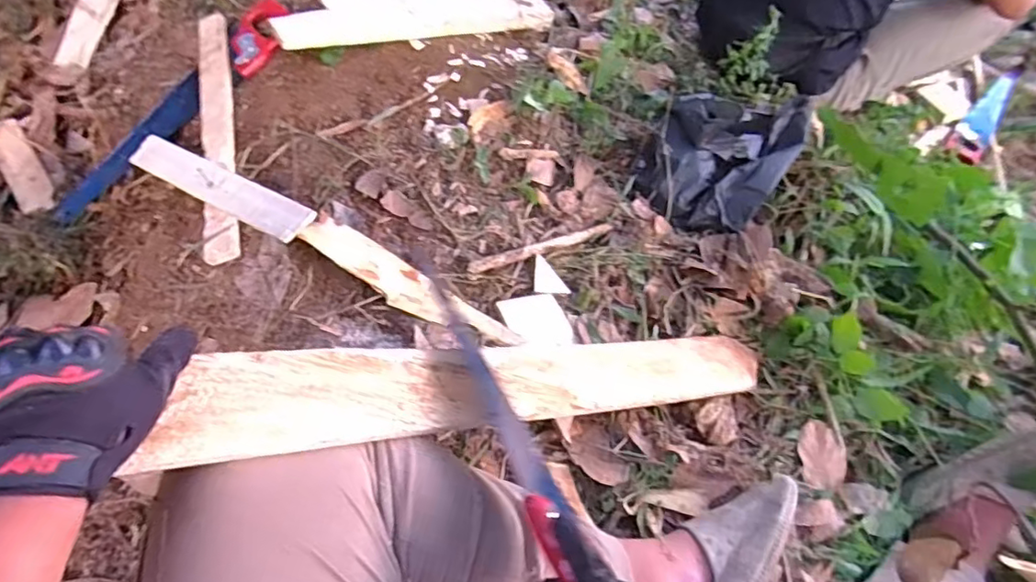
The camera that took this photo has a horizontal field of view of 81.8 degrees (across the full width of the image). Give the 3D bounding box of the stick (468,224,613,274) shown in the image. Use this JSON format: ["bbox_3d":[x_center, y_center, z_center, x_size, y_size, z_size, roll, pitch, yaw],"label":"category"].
[{"bbox_3d":[0.038,-0.066,0.883,0.244,0.012,0.024,-18,61,-31],"label":"stick"}]

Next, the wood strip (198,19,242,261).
[{"bbox_3d":[-0.432,-0.243,0.857,0.044,0.016,0.489,-13,60,-11],"label":"wood strip"}]

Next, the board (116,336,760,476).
[{"bbox_3d":[0.043,0.097,0.671,0.754,0.023,0.095,2,53,-39],"label":"board"}]

